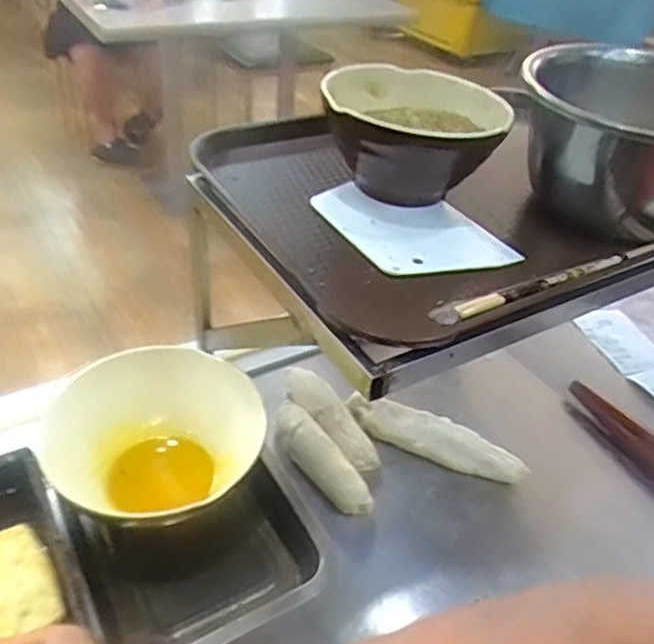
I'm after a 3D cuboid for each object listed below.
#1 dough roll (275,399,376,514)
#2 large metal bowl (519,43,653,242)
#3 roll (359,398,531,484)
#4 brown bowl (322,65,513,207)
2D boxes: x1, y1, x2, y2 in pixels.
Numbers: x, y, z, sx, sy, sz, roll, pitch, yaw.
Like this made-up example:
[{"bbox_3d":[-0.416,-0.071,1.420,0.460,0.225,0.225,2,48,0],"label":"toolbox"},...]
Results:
[{"bbox_3d":[-0.007,0.128,0.615,0.038,0.025,0.132,-23,47,-32],"label":"dough roll"},{"bbox_3d":[0.245,-0.142,0.513,0.174,0.109,0.201,33,45,29],"label":"large metal bowl"},{"bbox_3d":[0.116,0.117,0.646,0.162,0.029,0.035,19,40,15],"label":"roll"},{"bbox_3d":[0.070,-0.146,0.518,0.127,0.075,0.120,4,38,-3],"label":"brown bowl"}]

